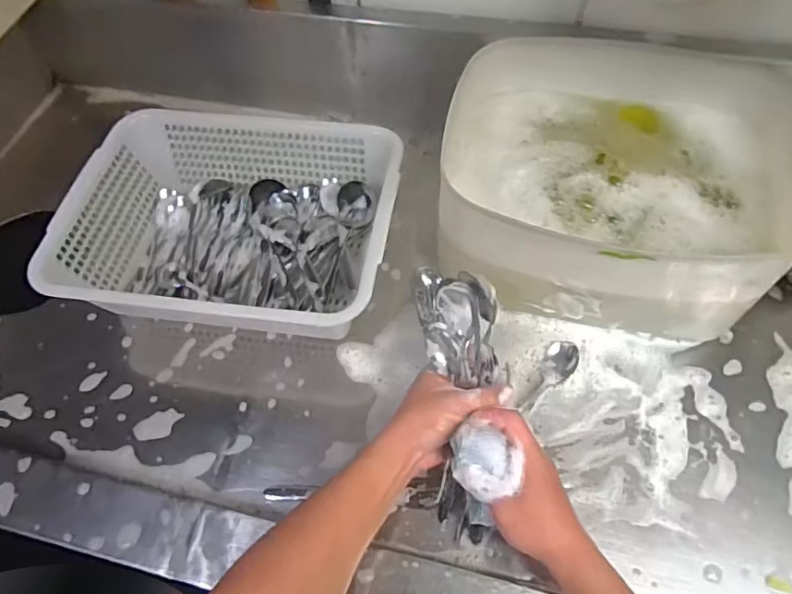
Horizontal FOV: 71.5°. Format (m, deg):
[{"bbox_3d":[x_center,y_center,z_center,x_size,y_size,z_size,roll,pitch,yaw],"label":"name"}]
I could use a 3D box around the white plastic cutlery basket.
[{"bbox_3d":[-0.192,-0.103,0.705,0.379,0.119,0.281,6,59,7],"label":"white plastic cutlery basket"}]

